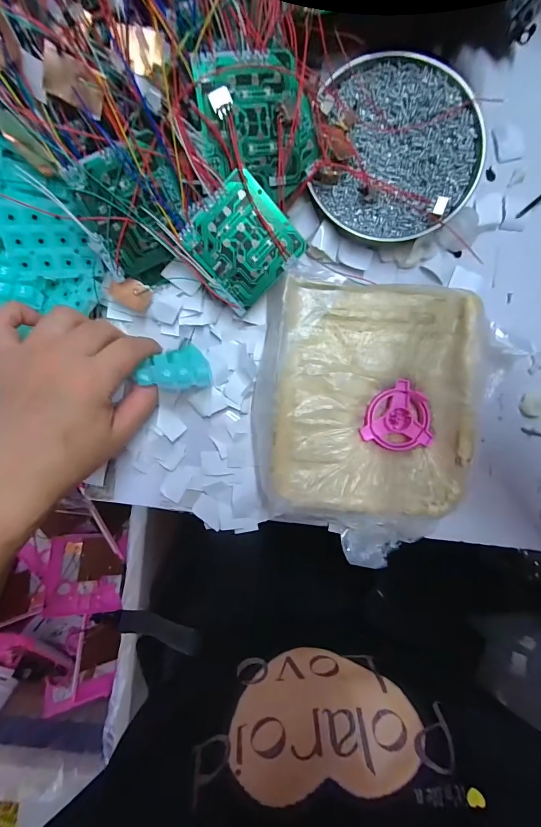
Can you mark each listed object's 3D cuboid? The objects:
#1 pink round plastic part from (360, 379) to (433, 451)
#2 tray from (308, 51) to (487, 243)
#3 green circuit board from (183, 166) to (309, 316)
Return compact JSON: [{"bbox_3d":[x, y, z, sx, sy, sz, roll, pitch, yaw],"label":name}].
[{"bbox_3d":[0.104,0.002,0.284,0.053,0.006,0.054,0,94,1],"label":"pink round plastic part"},{"bbox_3d":[0.099,-0.204,0.278,0.121,0.018,0.128,0,94,1],"label":"tray"},{"bbox_3d":[-0.021,-0.124,0.265,0.072,0.006,0.071,-41,109,13],"label":"green circuit board"}]

